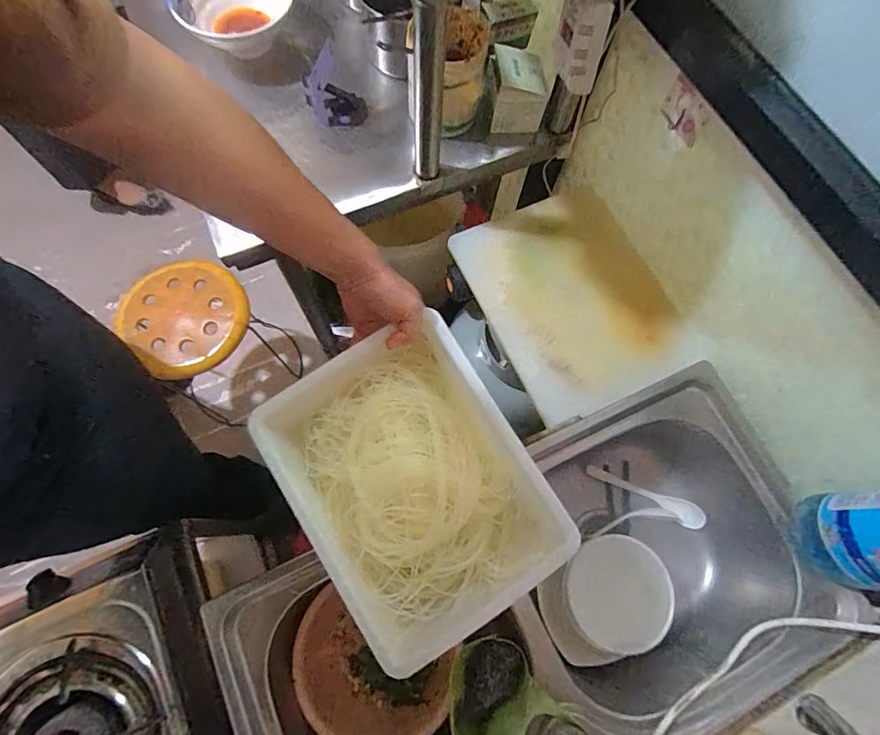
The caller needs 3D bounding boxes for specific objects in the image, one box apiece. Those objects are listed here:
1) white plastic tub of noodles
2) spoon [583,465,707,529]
[{"bbox_3d":[-0.029,0.128,0.512,0.238,0.084,0.310,-30,75,-12],"label":"white plastic tub of noodles"},{"bbox_3d":[0.337,0.209,0.765,0.191,0.034,0.035,26,72,6],"label":"spoon"}]

